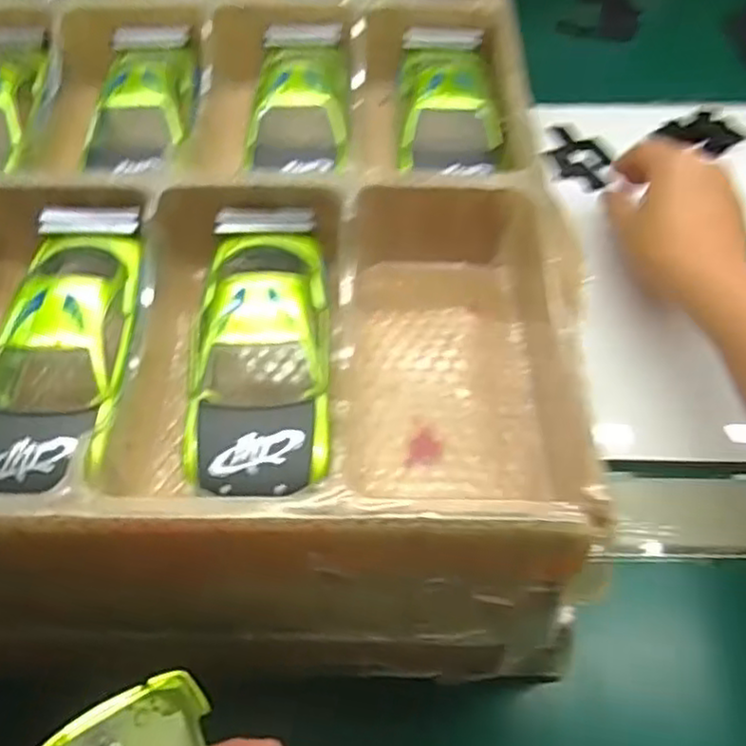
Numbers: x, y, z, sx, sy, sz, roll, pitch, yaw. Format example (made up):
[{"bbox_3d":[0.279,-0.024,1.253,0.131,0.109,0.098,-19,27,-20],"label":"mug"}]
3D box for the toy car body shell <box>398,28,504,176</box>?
[{"bbox_3d":[0.039,-0.143,0.361,0.048,0.032,0.096,0,54,3],"label":"toy car body shell"}]

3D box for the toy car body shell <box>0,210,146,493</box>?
[{"bbox_3d":[-0.121,-0.011,0.267,0.055,0.030,0.120,1,54,4],"label":"toy car body shell"}]

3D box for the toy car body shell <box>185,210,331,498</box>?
[{"bbox_3d":[-0.044,-0.010,0.269,0.052,0.037,0.126,-4,54,0],"label":"toy car body shell"}]

